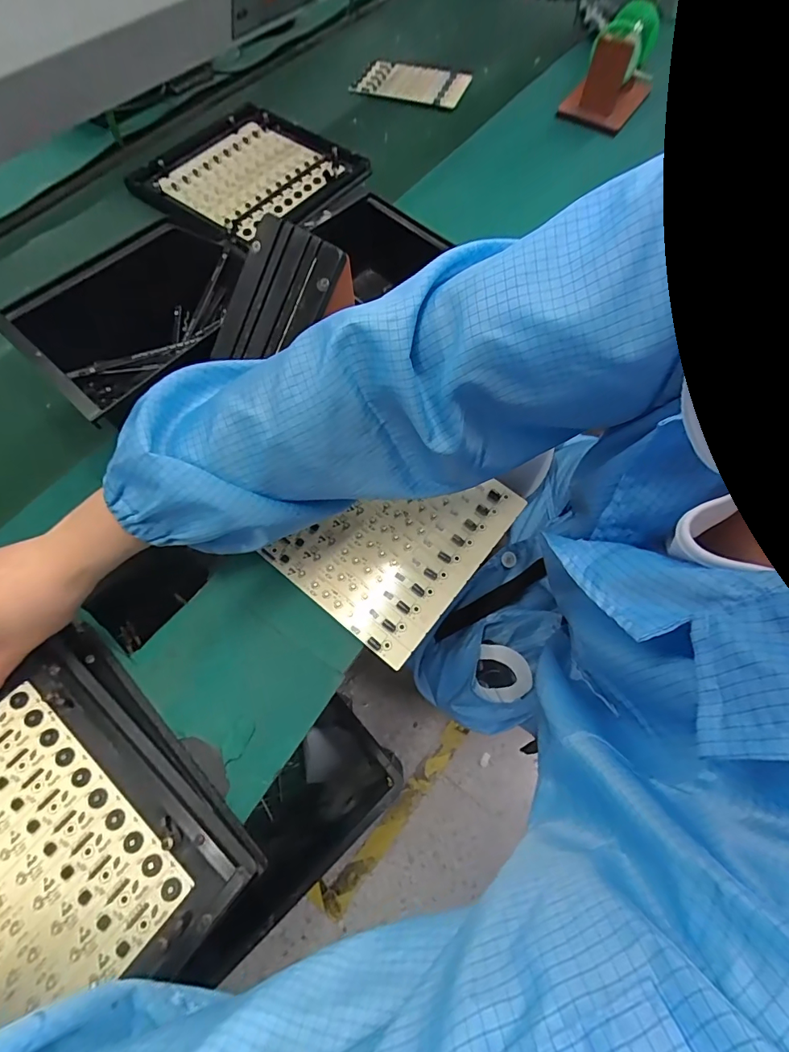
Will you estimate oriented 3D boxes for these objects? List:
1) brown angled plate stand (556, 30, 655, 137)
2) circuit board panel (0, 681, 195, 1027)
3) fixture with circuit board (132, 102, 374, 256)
[{"bbox_3d":[0.312,-0.653,0.667,0.098,0.082,0.060,39,72,16],"label":"brown angled plate stand"},{"bbox_3d":[-0.265,0.240,0.288,0.191,0.010,0.184,38,72,15],"label":"circuit board panel"},{"bbox_3d":[-0.208,-0.499,0.645,0.248,0.025,0.258,37,72,15],"label":"fixture with circuit board"}]

